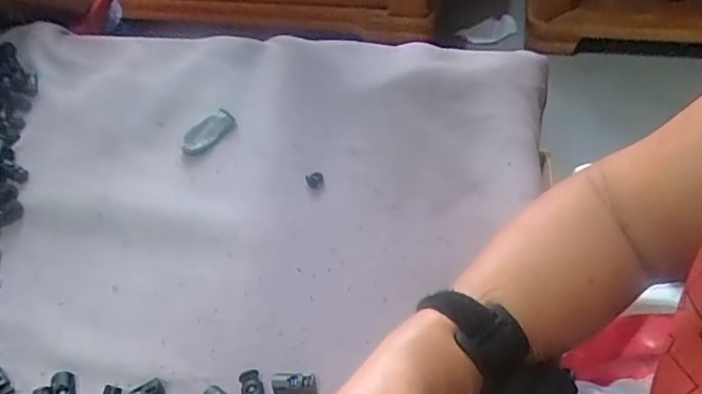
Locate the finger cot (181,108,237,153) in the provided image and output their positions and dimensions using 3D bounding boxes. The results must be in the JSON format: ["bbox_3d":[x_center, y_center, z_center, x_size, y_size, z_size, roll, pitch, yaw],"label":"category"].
[{"bbox_3d":[-0.136,-0.063,0.512,0.029,0.008,0.060,29,60,26],"label":"finger cot"}]

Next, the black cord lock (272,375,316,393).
[{"bbox_3d":[-0.037,0.122,0.346,0.028,0.009,0.013,-6,51,1],"label":"black cord lock"}]

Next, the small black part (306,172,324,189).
[{"bbox_3d":[-0.031,-0.015,0.465,0.015,0.006,0.015,-6,52,-2],"label":"small black part"}]

